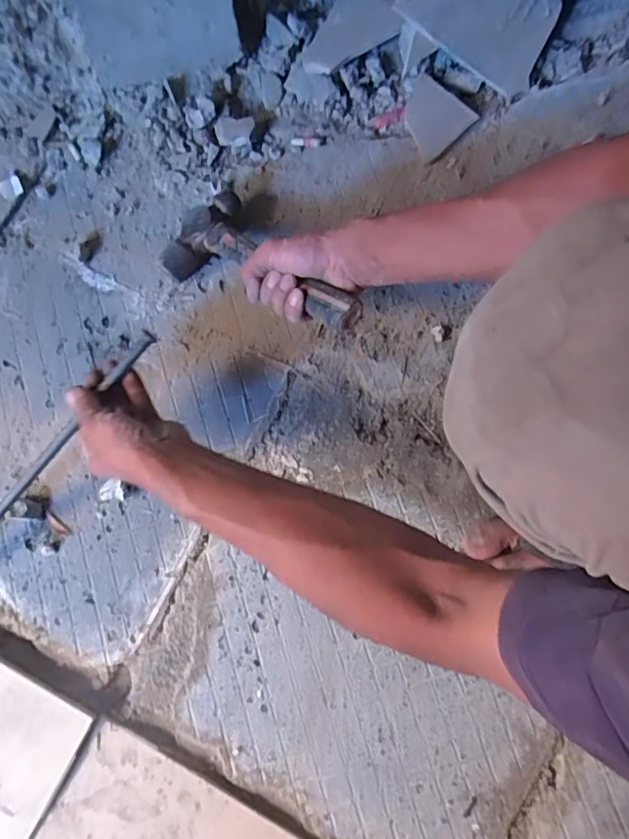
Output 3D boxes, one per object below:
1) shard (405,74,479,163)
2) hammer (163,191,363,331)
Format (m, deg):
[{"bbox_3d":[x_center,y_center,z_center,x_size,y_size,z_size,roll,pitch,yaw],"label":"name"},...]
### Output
[{"bbox_3d":[0.140,-0.370,0.657,0.082,0.013,0.088,-43,79,-8],"label":"shard"},{"bbox_3d":[-0.055,-0.153,0.552,0.112,0.050,0.254,-46,57,-9],"label":"hammer"}]

